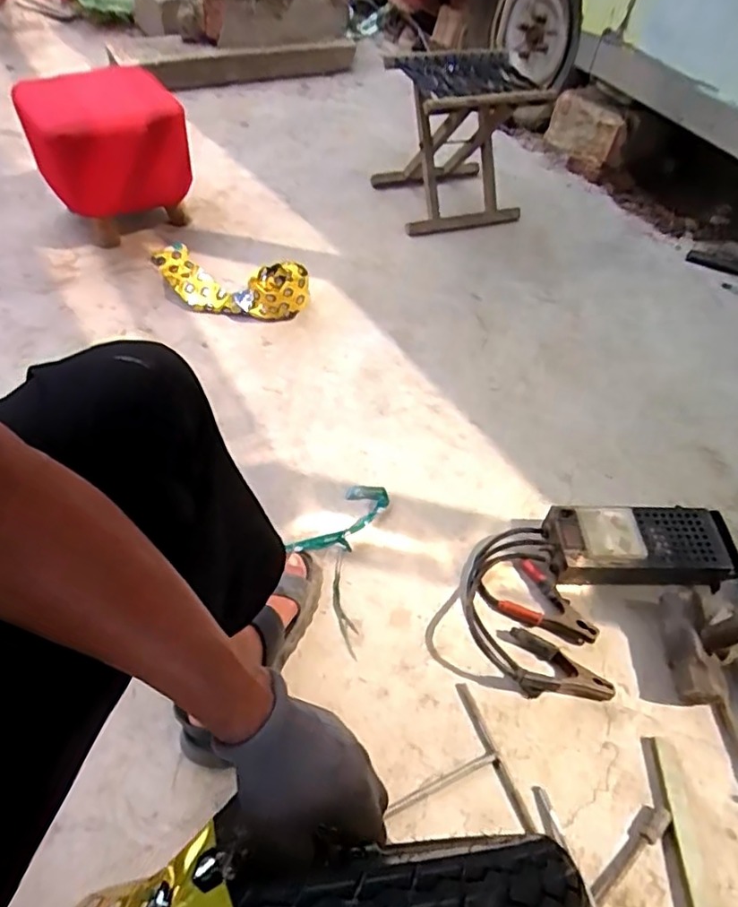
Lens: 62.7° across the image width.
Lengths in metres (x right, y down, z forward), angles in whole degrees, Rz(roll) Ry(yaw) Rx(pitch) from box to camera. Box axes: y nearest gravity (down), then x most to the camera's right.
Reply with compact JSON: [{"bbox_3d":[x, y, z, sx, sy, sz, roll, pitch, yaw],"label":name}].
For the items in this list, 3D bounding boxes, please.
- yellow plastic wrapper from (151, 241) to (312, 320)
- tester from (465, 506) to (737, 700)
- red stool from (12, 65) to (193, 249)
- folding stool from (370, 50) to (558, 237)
[{"bbox_3d":[-0.302,-0.362,1.223,0.370,0.098,0.141,25,54,13],"label":"yellow plastic wrapper"},{"bbox_3d":[0.339,0.166,0.893,0.434,0.066,0.258,-30,61,-25],"label":"tester"},{"bbox_3d":[-0.545,-0.618,1.292,0.291,0.281,0.242,-19,56,-22],"label":"red stool"},{"bbox_3d":[0.215,-0.740,1.463,0.305,0.319,0.283,-14,55,-16],"label":"folding stool"}]

